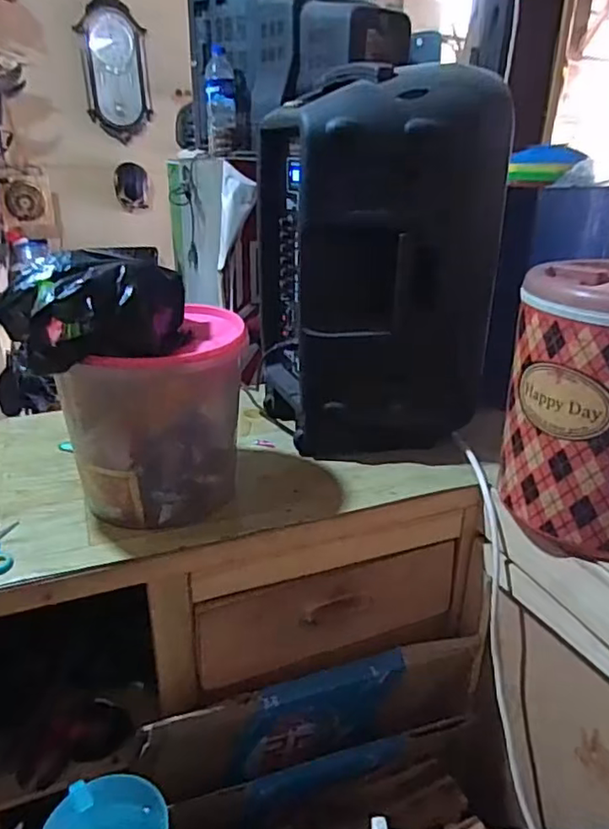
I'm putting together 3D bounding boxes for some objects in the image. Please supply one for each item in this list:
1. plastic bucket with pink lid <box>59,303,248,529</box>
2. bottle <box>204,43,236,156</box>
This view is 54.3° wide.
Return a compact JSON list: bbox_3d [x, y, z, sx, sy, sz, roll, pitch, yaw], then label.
[{"bbox_3d":[-0.193,0.000,0.816,0.205,0.228,0.210,-1,24,0],"label":"plastic bucket with pink lid"},{"bbox_3d":[-0.201,-0.751,1.423,0.069,0.227,0.078,-3,24,-3],"label":"bottle"}]

